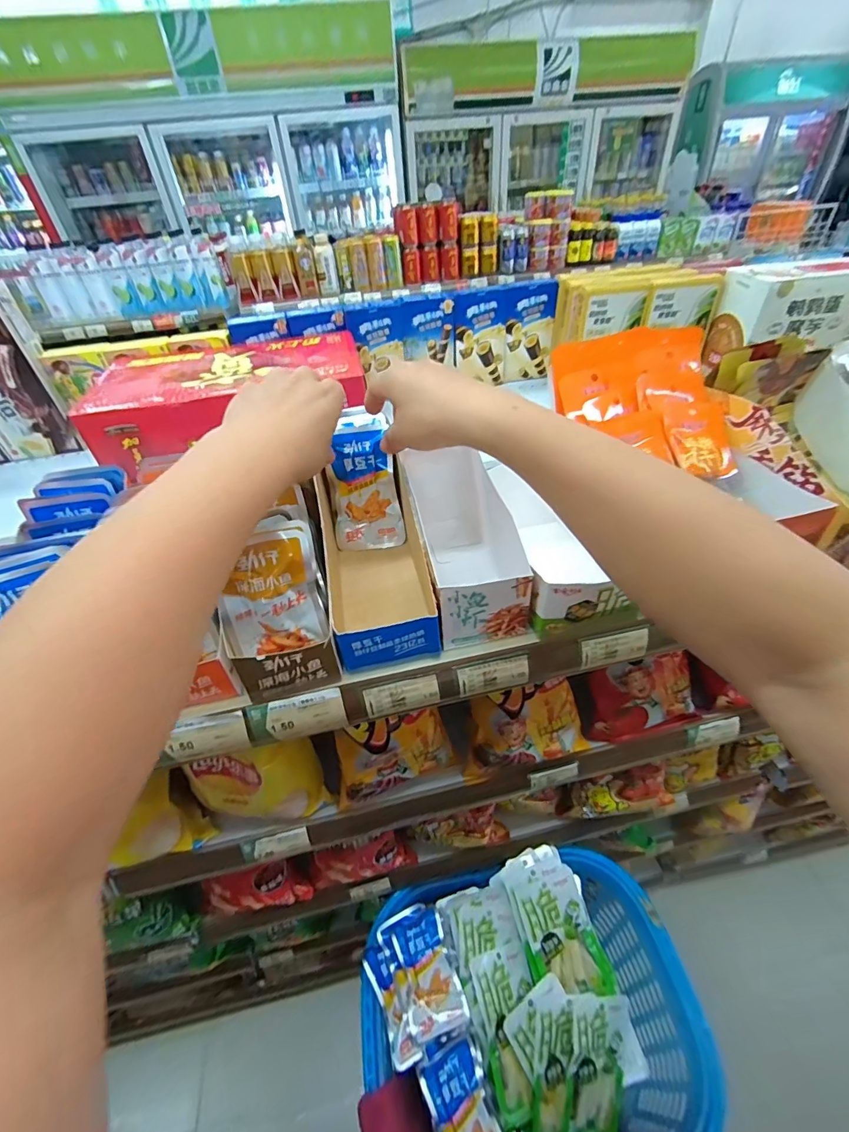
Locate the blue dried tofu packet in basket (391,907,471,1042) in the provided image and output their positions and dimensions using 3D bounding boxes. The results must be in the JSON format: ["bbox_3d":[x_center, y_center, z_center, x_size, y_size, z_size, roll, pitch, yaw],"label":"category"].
[{"bbox_3d":[0.007,0.531,0.581,0.066,0.021,0.115,-15,43,-14],"label":"blue dried tofu packet in basket"}]

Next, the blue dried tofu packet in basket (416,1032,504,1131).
[{"bbox_3d":[0.045,0.616,0.494,0.073,0.023,0.112,-17,44,-15],"label":"blue dried tofu packet in basket"}]

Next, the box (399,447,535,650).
[{"bbox_3d":[0.034,-0.021,0.418,0.074,0.067,0.197,-8,42,-6],"label":"box"}]

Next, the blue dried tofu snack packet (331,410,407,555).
[{"bbox_3d":[-0.060,-0.084,0.460,0.067,0.133,0.025,-4,22,-2],"label":"blue dried tofu snack packet"}]

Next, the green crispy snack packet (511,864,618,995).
[{"bbox_3d":[0.184,0.494,0.597,0.092,0.032,0.134,-13,68,-11],"label":"green crispy snack packet"}]

